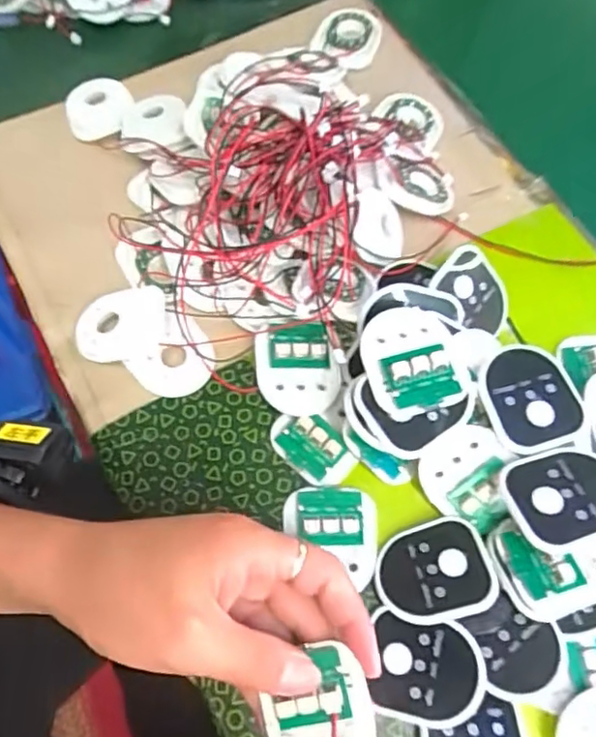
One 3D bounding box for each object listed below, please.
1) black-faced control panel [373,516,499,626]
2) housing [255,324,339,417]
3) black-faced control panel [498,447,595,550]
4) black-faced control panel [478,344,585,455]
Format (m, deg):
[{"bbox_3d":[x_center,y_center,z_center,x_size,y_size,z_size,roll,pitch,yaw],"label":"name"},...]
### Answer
[{"bbox_3d":[0.069,0.104,0.305,0.057,0.004,0.047,-20,51,7],"label":"black-faced control panel"},{"bbox_3d":[0.000,0.000,0.345,0.045,0.007,0.053,-5,81,-7],"label":"housing"},{"bbox_3d":[0.134,0.063,0.295,0.062,0.014,0.047,-17,50,-4],"label":"black-faced control panel"},{"bbox_3d":[0.124,0.015,0.317,0.048,0.008,0.056,-14,67,-8],"label":"black-faced control panel"}]

